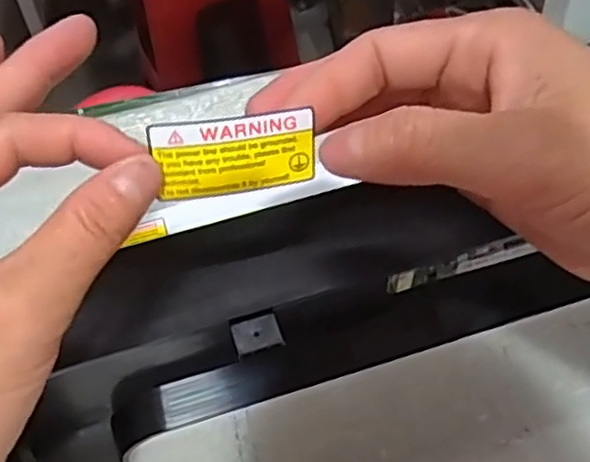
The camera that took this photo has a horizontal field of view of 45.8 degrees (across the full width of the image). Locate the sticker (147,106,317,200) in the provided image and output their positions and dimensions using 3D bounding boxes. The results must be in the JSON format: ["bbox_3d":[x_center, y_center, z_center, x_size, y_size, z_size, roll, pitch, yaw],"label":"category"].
[{"bbox_3d":[-0.017,-0.023,0.208,0.048,0.023,0.004,-9,30,-11],"label":"sticker"}]

